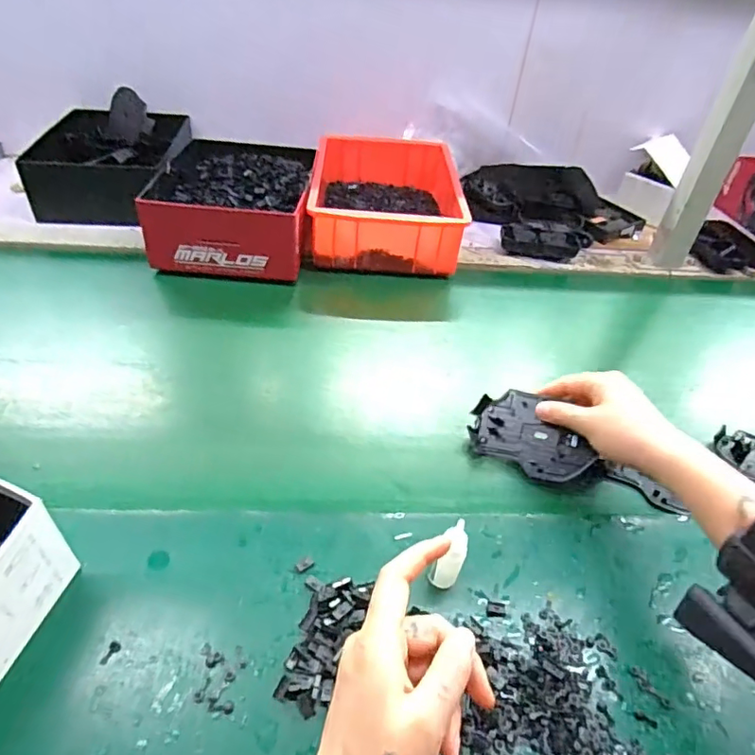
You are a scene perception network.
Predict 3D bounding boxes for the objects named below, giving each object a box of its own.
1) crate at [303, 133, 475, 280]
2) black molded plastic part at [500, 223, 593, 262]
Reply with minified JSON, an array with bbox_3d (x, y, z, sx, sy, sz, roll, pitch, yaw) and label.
[{"bbox_3d":[0.008,-0.263,0.797,0.210,0.086,0.287,4,43,-2],"label":"crate"},{"bbox_3d":[0.248,-0.197,0.792,0.131,0.032,0.046,8,43,2],"label":"black molded plastic part"}]

